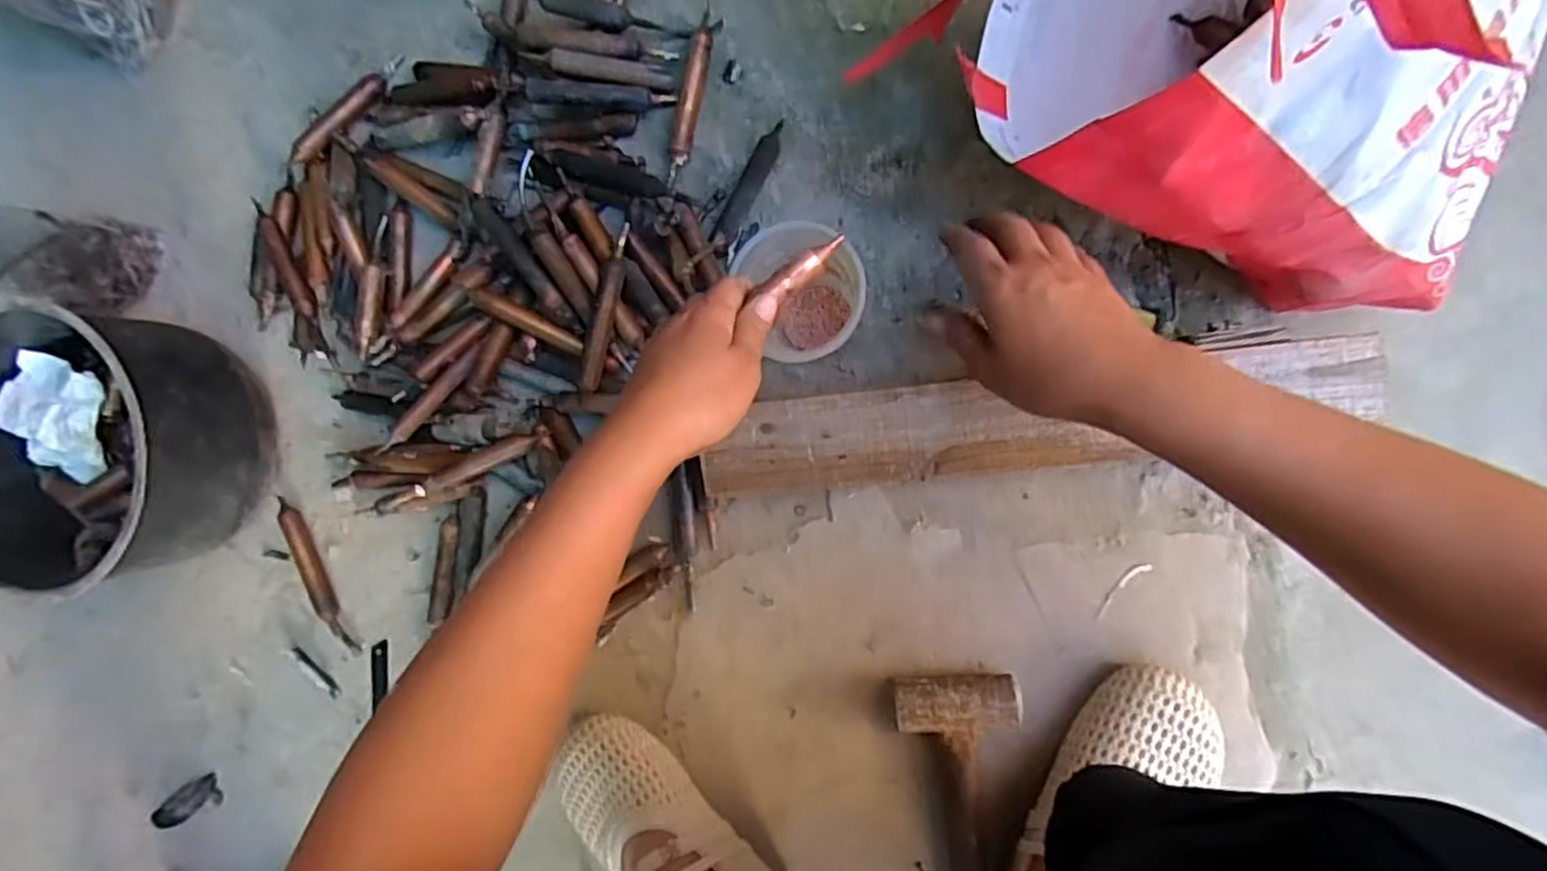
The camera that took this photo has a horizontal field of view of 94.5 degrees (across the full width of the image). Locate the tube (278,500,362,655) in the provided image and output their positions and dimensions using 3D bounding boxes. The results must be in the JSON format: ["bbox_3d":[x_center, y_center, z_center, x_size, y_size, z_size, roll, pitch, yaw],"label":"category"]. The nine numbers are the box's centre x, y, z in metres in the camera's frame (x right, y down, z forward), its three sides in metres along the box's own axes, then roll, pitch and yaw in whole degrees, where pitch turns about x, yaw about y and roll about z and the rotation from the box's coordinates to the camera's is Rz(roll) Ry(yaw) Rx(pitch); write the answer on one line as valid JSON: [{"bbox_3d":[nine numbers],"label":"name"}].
[{"bbox_3d":[-0.426,0.132,0.662,0.021,0.021,0.155,-25,88,8],"label":"tube"}]

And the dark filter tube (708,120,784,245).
[{"bbox_3d":[-0.019,-0.208,0.591,0.018,0.017,0.105,31,96,6],"label":"dark filter tube"}]

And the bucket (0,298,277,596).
[{"bbox_3d":[-0.571,0.009,0.619,0.227,0.140,0.211,0,91,10],"label":"bucket"}]

